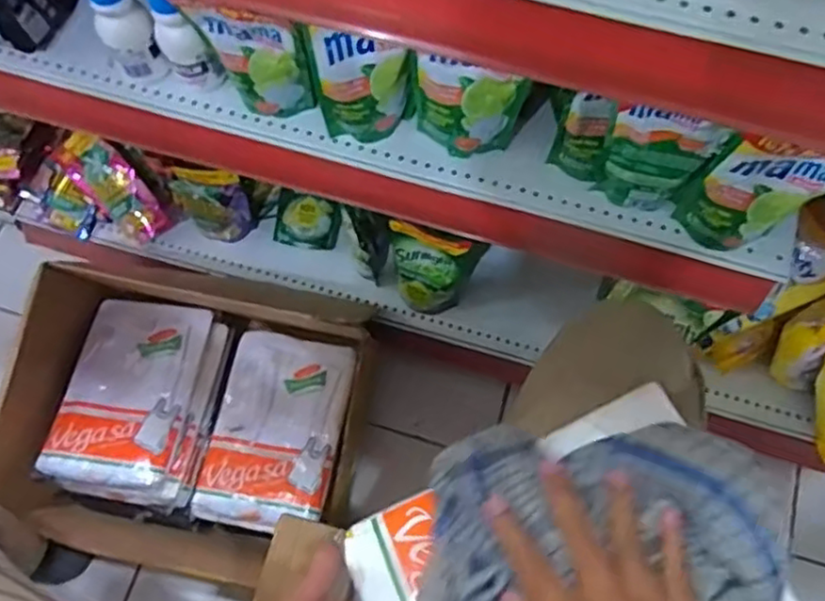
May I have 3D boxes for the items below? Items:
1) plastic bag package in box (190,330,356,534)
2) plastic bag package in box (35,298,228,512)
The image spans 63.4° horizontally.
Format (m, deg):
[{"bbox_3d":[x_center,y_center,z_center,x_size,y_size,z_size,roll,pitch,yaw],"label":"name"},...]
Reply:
[{"bbox_3d":[-0.165,0.156,0.810,0.154,0.031,0.230,11,72,4],"label":"plastic bag package in box"},{"bbox_3d":[-0.333,0.117,0.814,0.167,0.054,0.238,8,72,3],"label":"plastic bag package in box"}]

